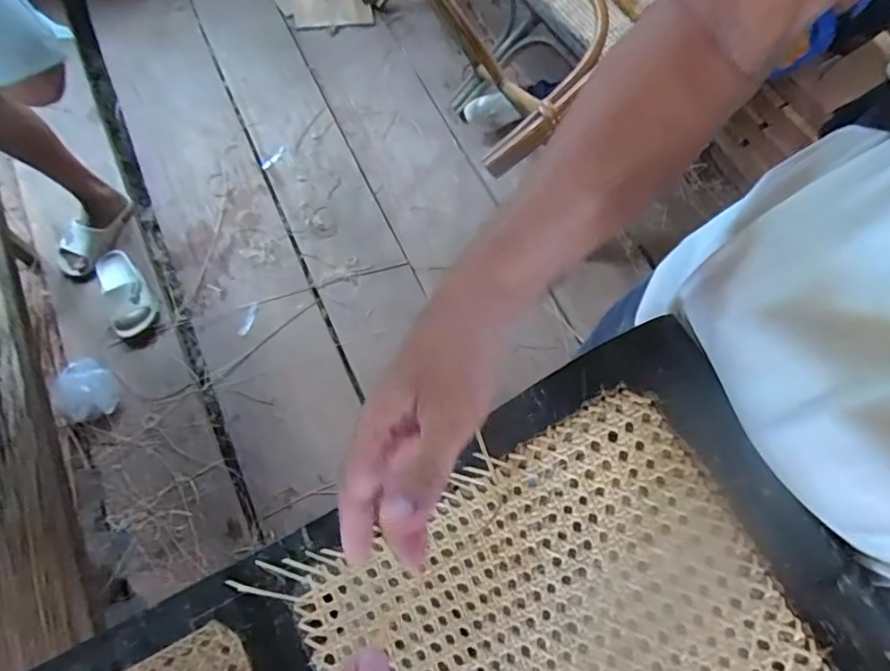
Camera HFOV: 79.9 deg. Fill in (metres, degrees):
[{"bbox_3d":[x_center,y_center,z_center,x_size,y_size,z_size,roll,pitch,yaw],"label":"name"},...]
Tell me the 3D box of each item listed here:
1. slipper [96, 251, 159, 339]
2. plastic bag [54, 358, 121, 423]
[{"bbox_3d":[-0.779,-0.112,1.287,0.111,0.050,0.236,-29,71,-14],"label":"slipper"},{"bbox_3d":[-0.807,0.117,1.190,0.122,0.049,0.149,-27,71,-13],"label":"plastic bag"}]

